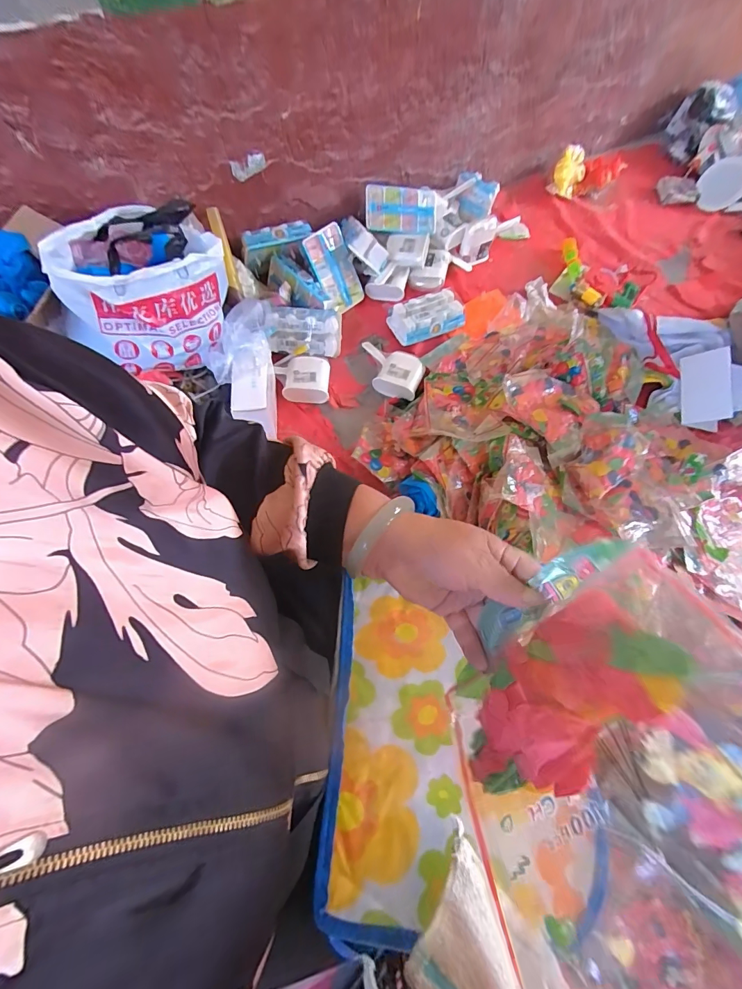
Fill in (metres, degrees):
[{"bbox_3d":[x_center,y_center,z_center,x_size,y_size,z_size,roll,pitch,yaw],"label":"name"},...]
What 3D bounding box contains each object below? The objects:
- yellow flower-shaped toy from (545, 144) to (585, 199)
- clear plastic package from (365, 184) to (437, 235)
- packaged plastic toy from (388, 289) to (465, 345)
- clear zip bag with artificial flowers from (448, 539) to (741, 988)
[{"bbox_3d":[0.610,-0.990,1.236,0.088,0.100,0.077,27,69,8],"label":"yellow flower-shaped toy"},{"bbox_3d":[0.081,-0.745,1.048,0.193,0.021,0.110,-3,100,-13],"label":"clear plastic package"},{"bbox_3d":[0.143,-0.462,1.023,0.186,0.045,0.108,-16,70,-9],"label":"packaged plastic toy"},{"bbox_3d":[0.122,0.134,0.200,0.014,0.222,0.171,38,108,-25],"label":"clear zip bag with artificial flowers"}]

